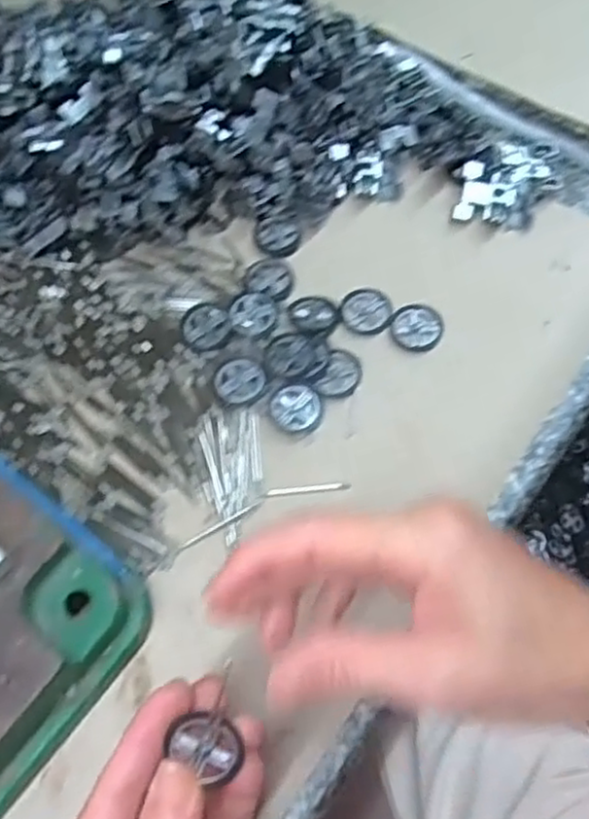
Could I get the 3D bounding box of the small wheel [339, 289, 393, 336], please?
[{"bbox_3d":[0.039,-0.053,0.388,0.027,0.004,0.027,-1,64,2],"label":"small wheel"}]

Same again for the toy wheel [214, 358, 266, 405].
[{"bbox_3d":[-0.028,-0.016,0.369,0.026,0.004,0.025,-1,64,2],"label":"toy wheel"}]

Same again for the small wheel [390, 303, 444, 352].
[{"bbox_3d":[0.065,-0.044,0.383,0.027,0.004,0.028,-1,64,2],"label":"small wheel"}]

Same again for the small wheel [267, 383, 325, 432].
[{"bbox_3d":[0.001,-0.001,0.365,0.026,0.004,0.025,-1,64,2],"label":"small wheel"}]

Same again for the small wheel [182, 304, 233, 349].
[{"bbox_3d":[-0.047,-0.044,0.385,0.025,0.005,0.026,-1,64,2],"label":"small wheel"}]

